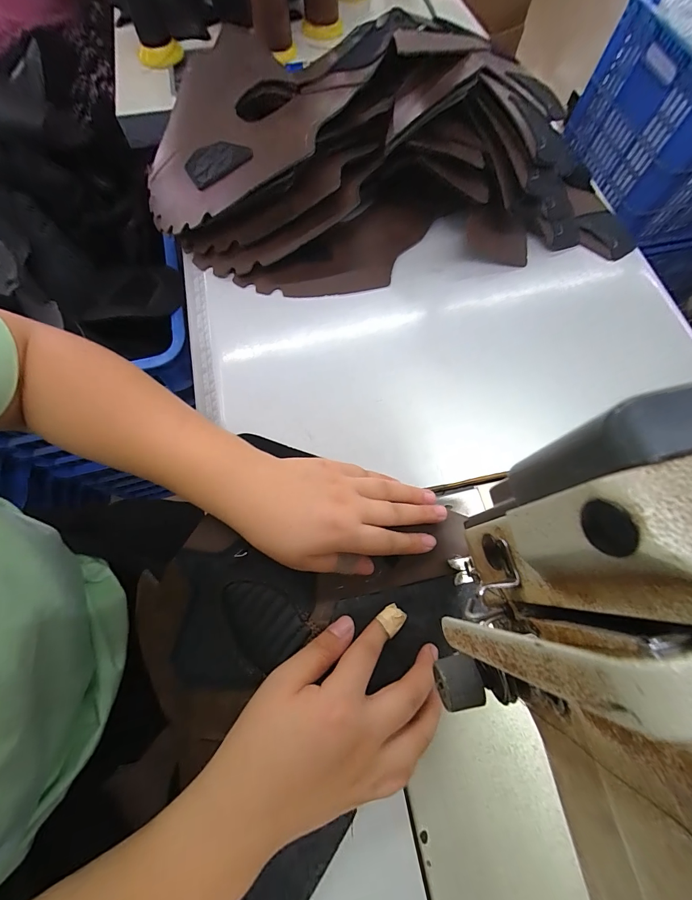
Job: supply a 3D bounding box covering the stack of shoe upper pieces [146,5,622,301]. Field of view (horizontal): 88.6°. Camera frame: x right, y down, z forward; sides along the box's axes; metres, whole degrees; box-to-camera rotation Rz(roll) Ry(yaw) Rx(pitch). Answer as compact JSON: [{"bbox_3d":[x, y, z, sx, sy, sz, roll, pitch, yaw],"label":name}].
[{"bbox_3d":[0.031,-0.347,0.379,0.492,0.122,0.304,-10,71,-5],"label":"stack of shoe upper pieces"}]

